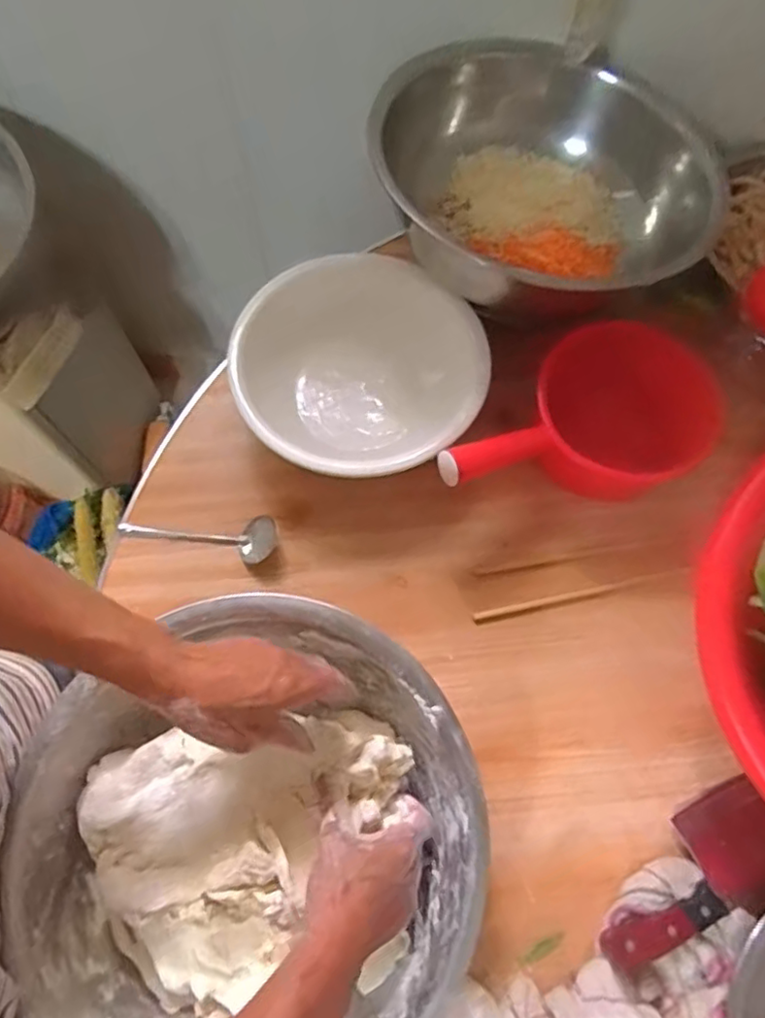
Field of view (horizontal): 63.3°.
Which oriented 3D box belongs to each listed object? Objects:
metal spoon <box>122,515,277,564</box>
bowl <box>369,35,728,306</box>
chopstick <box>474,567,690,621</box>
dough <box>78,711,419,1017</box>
[{"bbox_3d":[-0.197,0.030,0.660,0.168,0.022,0.049,3,69,0],"label":"metal spoon"},{"bbox_3d":[0.167,-0.397,0.709,0.333,0.130,0.289,3,69,0],"label":"bowl"},{"bbox_3d":[0.211,0.089,0.654,0.232,0.006,0.008,-11,70,-5],"label":"chopstick"},{"bbox_3d":[-0.129,0.250,0.516,0.203,0.084,0.258,38,73,13],"label":"dough"}]

